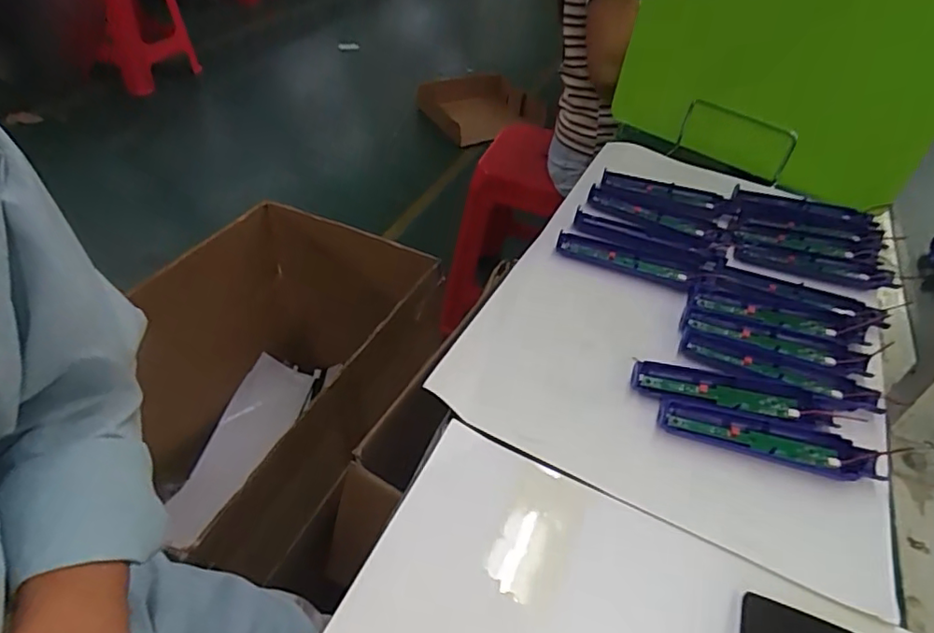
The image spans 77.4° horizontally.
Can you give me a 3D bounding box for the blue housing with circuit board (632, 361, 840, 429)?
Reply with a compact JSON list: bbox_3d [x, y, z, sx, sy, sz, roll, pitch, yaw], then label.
[{"bbox_3d":[0.229,0.068,0.509,0.165,0.012,0.041,12,44,4],"label":"blue housing with circuit board"}]

